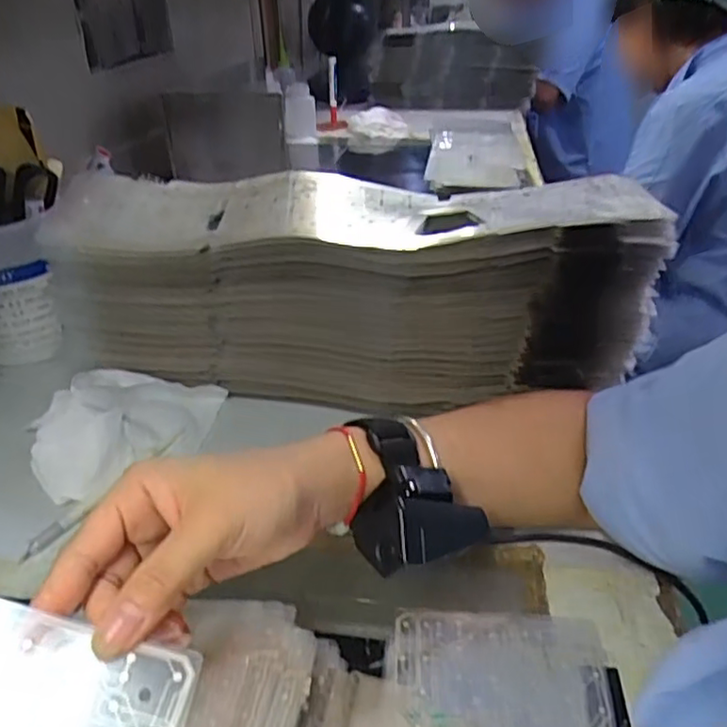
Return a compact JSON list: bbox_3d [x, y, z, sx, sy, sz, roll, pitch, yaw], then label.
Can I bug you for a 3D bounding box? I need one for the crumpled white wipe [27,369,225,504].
[{"bbox_3d":[-0.178,0.041,0.482,0.145,0.048,0.082,-24,39,-34],"label":"crumpled white wipe"}]

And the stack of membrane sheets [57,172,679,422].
[{"bbox_3d":[-0.017,-0.059,0.506,0.445,0.159,0.122,4,32,8],"label":"stack of membrane sheets"}]

